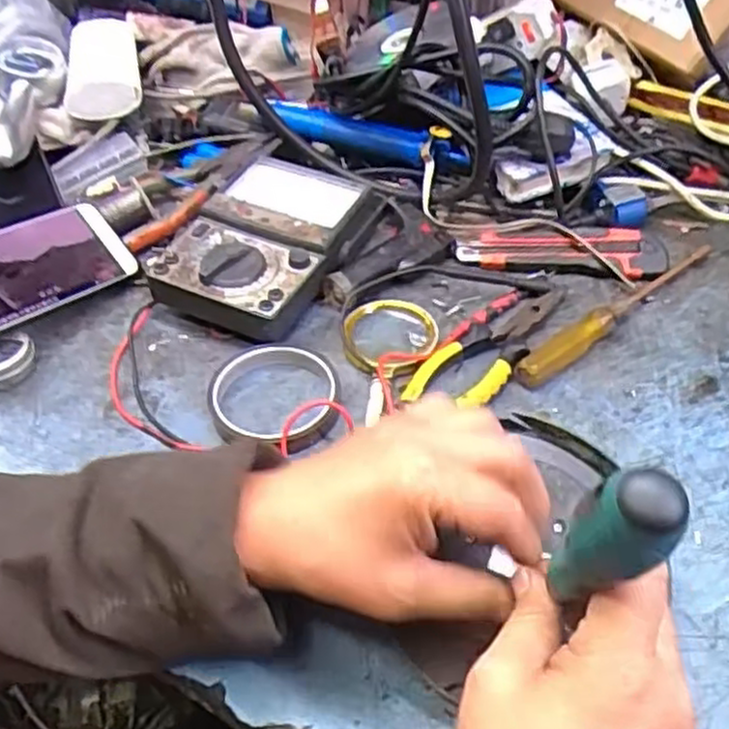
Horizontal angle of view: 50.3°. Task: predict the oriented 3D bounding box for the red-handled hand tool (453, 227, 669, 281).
[{"bbox_3d":[0.155,-0.091,0.613,0.159,0.011,0.040,6,81,10],"label":"red-handled hand tool"}]

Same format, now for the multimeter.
[{"bbox_3d":[-0.077,-0.098,0.611,0.127,0.046,0.187,18,50,18],"label":"multimeter"}]

